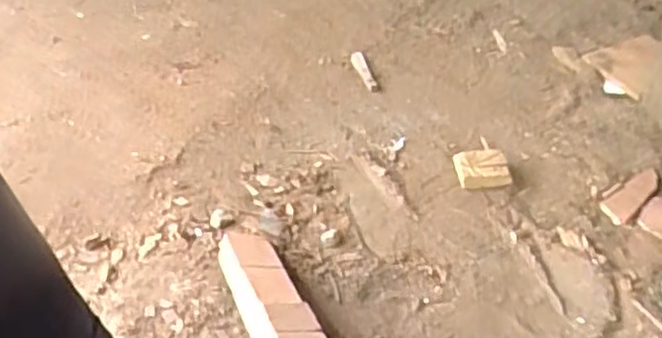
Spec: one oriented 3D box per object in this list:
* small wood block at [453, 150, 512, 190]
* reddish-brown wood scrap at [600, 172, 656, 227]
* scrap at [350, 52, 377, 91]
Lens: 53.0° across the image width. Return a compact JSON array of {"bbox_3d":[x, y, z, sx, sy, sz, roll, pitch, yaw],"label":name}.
[{"bbox_3d":[0.197,0.001,0.866,0.067,0.028,0.047,-5,42,-3],"label":"small wood block"},{"bbox_3d":[0.379,0.033,0.836,0.093,0.012,0.038,-40,52,-13],"label":"reddish-brown wood scrap"},{"bbox_3d":[0.051,-0.157,1.049,0.022,0.010,0.090,-12,43,-11],"label":"scrap"}]

